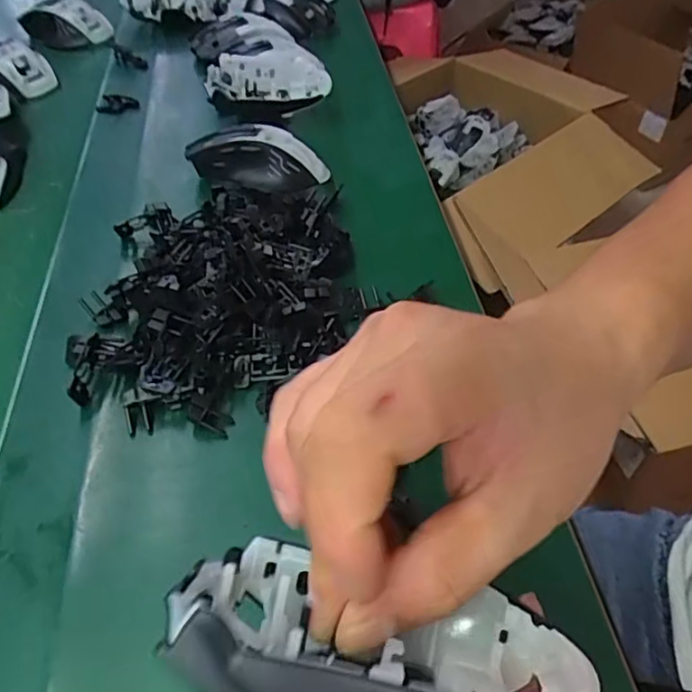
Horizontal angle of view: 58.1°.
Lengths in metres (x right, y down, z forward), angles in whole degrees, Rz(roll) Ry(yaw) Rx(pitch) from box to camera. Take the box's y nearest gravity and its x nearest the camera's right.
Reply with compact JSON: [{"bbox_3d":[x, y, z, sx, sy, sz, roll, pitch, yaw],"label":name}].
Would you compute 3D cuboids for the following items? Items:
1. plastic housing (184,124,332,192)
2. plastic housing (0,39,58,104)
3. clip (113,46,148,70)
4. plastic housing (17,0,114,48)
[{"bbox_3d":[-0.070,-0.151,0.498,0.108,0.035,0.060,-4,47,-5],"label":"plastic housing"},{"bbox_3d":[-0.338,-0.277,0.626,0.081,0.042,0.048,18,49,15],"label":"plastic housing"},{"bbox_3d":[-0.228,-0.304,0.662,0.056,0.010,0.017,32,54,25],"label":"clip"},{"bbox_3d":[-0.319,-0.367,0.699,0.102,0.050,0.042,-3,47,-5],"label":"plastic housing"}]

